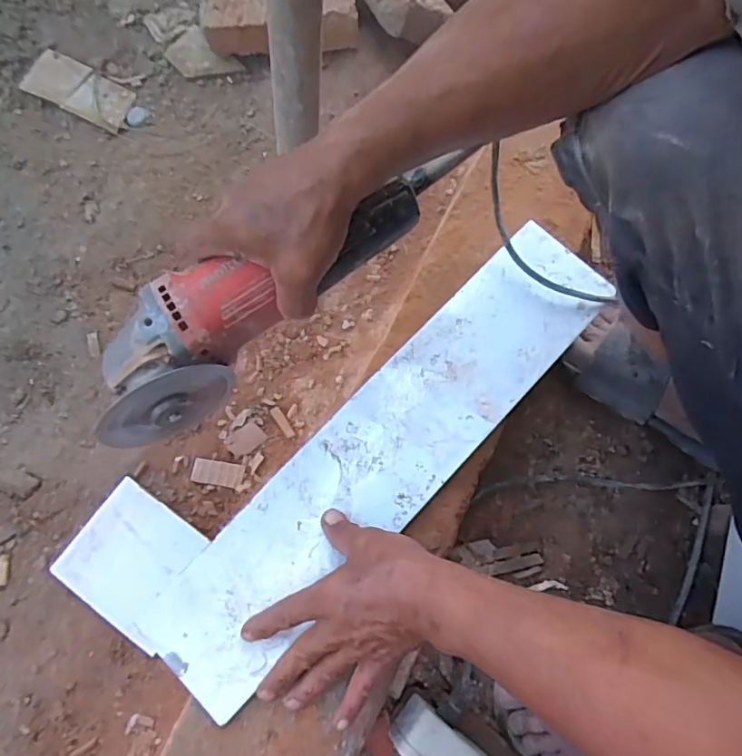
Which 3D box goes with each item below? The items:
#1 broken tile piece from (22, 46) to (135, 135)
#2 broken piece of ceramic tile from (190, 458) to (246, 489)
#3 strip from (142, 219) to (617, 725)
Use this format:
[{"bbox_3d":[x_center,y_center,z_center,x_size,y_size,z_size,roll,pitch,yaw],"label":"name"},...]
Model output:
[{"bbox_3d":[-0.361,-0.362,0.665,0.139,0.005,0.065,27,75,5],"label":"broken tile piece"},{"bbox_3d":[-0.155,0.096,0.539,0.050,0.006,0.024,9,74,0],"label":"broken piece of ceramic tile"},{"bbox_3d":[0.022,0.052,0.455,0.485,0.014,0.110,-44,80,-12],"label":"strip"}]

